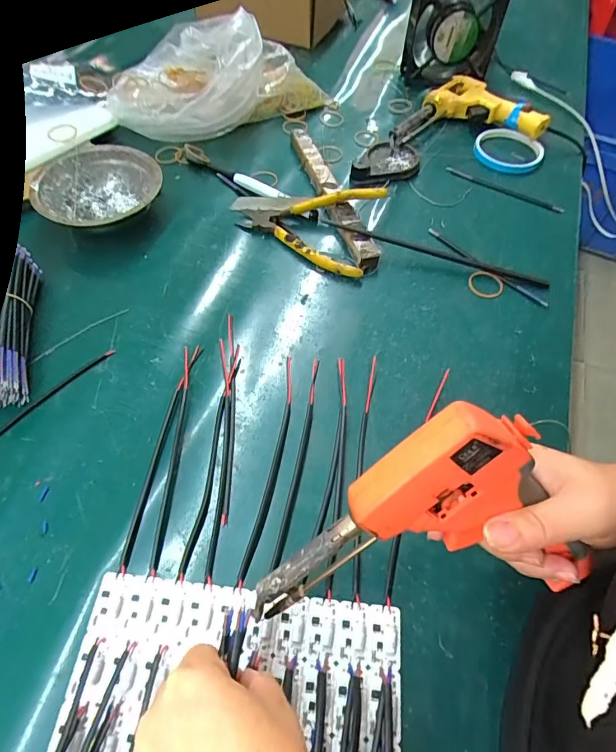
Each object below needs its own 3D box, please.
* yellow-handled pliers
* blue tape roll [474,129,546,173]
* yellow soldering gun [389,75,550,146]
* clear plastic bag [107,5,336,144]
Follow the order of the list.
[{"bbox_3d":[-0.007,-0.168,0.465,0.154,0.042,0.100,17,59,8],"label":"yellow-handled pliers"},{"bbox_3d":[0.258,-0.288,0.566,0.087,0.012,0.093,1,58,-2],"label":"blue tape roll"},{"bbox_3d":[0.205,-0.358,0.588,0.216,0.031,0.109,-8,59,-8],"label":"yellow soldering gun"},{"bbox_3d":[-0.103,-0.352,0.533,0.253,0.122,0.116,-5,59,-6],"label":"clear plastic bag"}]

